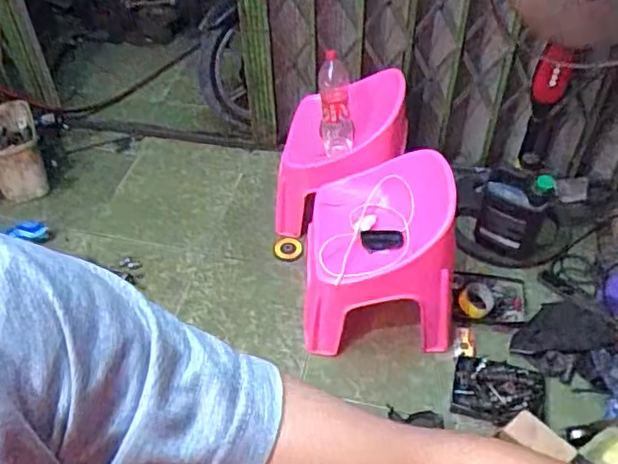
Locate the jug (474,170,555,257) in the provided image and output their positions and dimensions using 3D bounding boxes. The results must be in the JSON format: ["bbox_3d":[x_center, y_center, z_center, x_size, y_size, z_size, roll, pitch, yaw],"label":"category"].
[{"bbox_3d":[0.582,-0.061,1.739,0.178,0.297,0.104,16,50,15],"label":"jug"}]

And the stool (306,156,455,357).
[{"bbox_3d":[0.187,0.062,1.634,0.389,0.375,0.454,-3,48,-2],"label":"stool"}]

